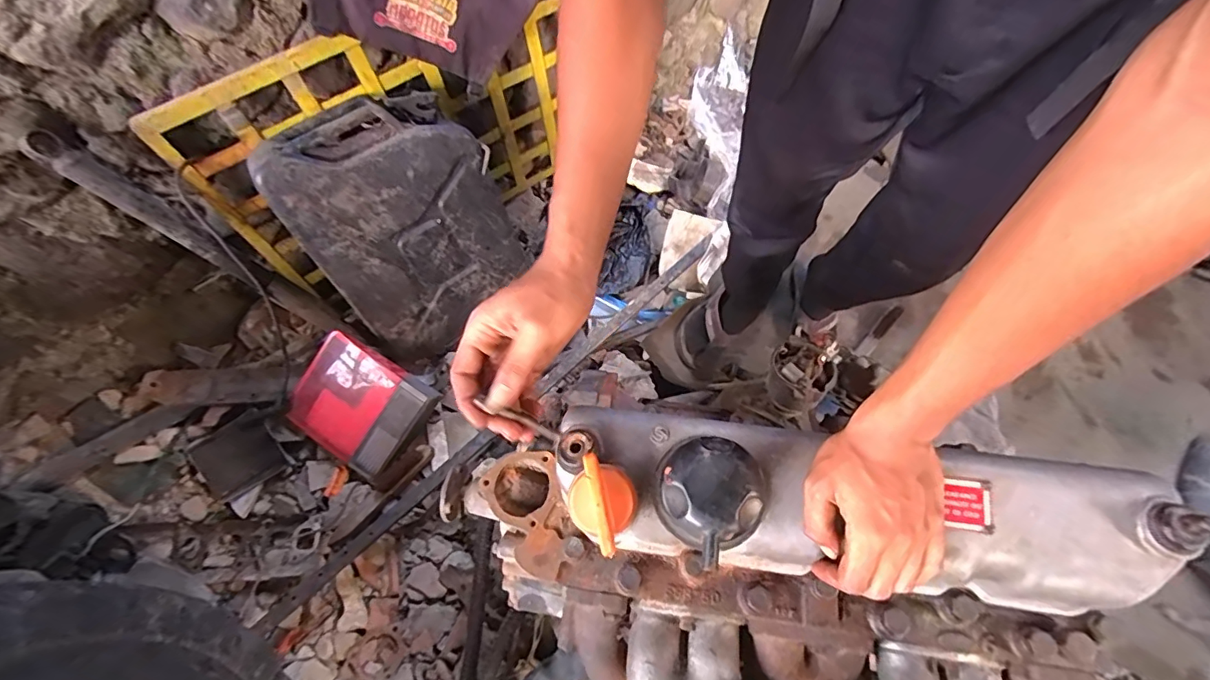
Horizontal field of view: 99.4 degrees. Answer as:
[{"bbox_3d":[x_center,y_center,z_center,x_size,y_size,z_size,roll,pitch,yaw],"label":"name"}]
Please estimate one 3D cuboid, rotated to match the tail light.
[{"bbox_3d":[-0.480,0.124,1.012,0.238,0.061,0.212,32,93,0],"label":"tail light"}]

